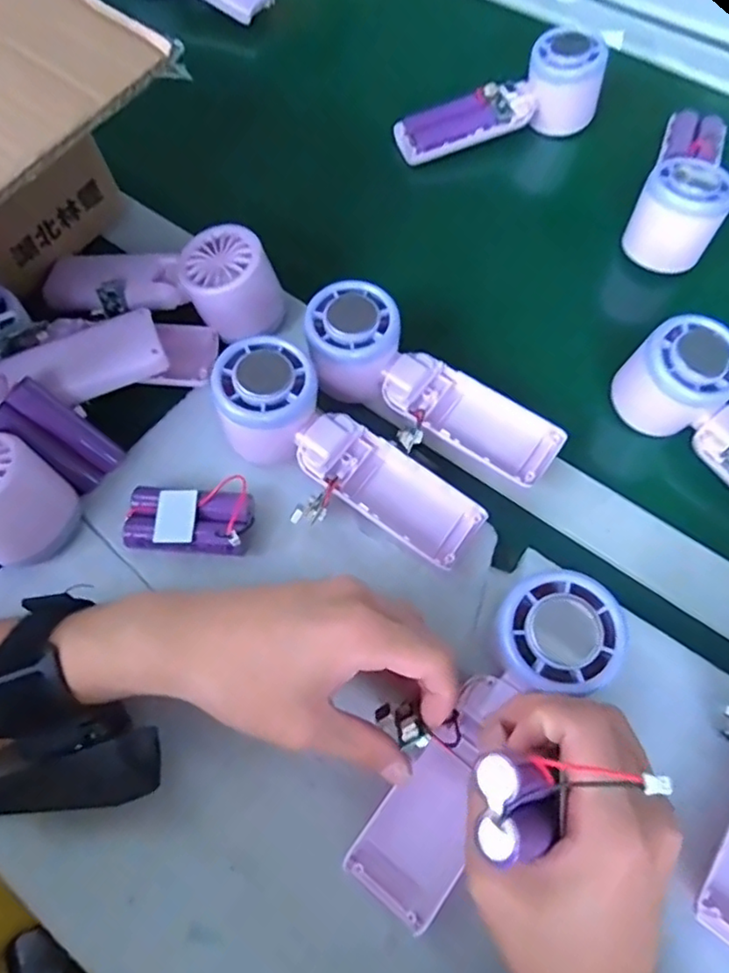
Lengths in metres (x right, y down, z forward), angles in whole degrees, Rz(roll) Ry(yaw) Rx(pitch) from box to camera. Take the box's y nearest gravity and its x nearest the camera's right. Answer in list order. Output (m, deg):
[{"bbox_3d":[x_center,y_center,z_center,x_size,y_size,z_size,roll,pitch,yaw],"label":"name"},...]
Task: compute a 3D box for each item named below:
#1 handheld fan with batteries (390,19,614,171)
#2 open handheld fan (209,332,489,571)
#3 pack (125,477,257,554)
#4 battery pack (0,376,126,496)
[{"bbox_3d":[0.103,-0.306,0.484,0.159,0.055,0.049,-16,66,-6],"label":"handheld fan with batteries"},{"bbox_3d":[-0.016,-0.014,0.344,0.168,0.041,0.066,36,70,-5],"label":"open handheld fan"},{"bbox_3d":[-0.097,0.018,0.342,0.066,0.023,0.040,-2,65,1],"label":"pack"},{"bbox_3d":[-0.179,-0.028,0.363,0.018,0.077,0.036,11,63,37],"label":"battery pack"}]

